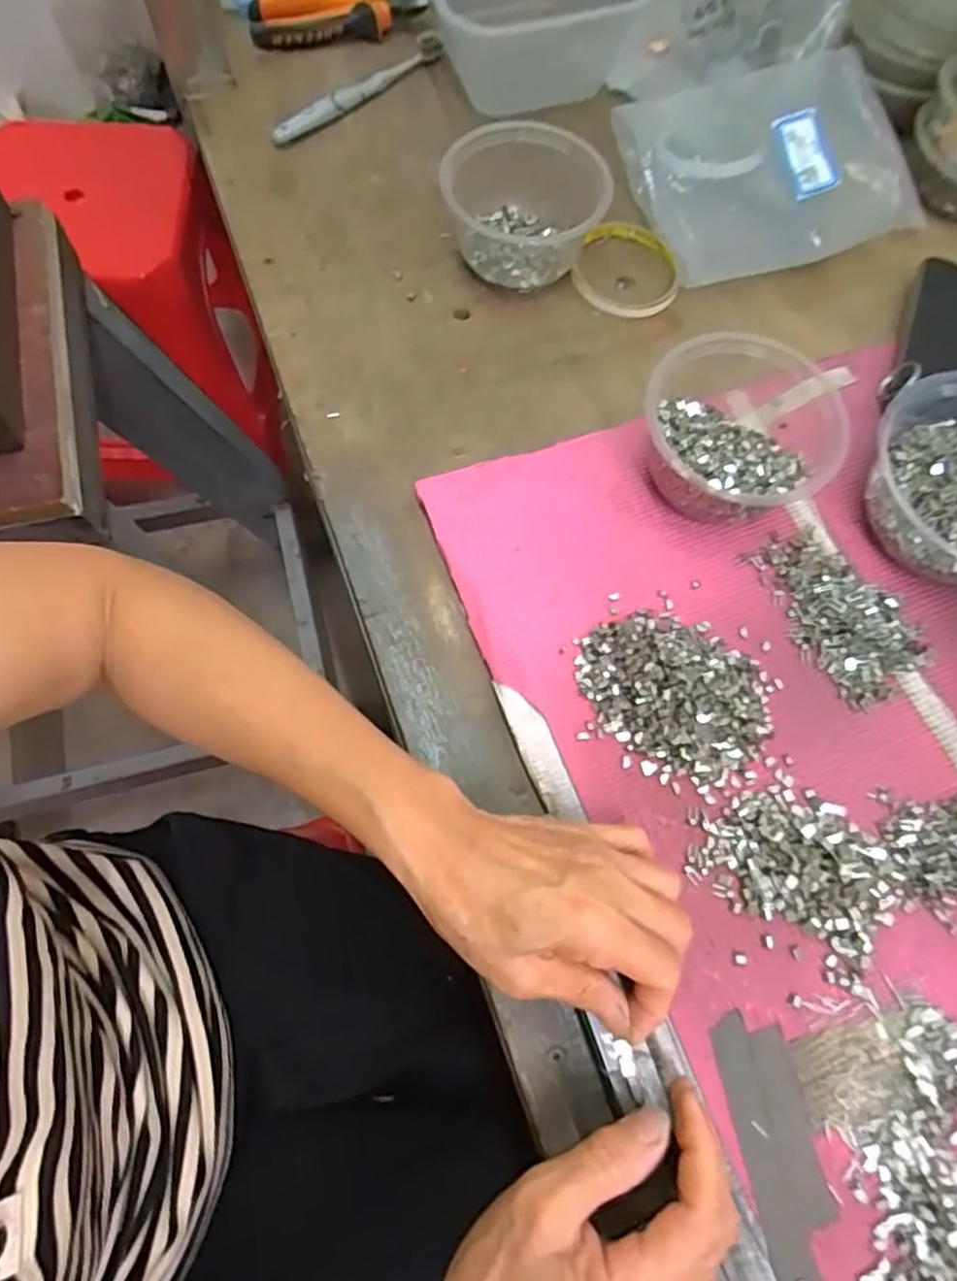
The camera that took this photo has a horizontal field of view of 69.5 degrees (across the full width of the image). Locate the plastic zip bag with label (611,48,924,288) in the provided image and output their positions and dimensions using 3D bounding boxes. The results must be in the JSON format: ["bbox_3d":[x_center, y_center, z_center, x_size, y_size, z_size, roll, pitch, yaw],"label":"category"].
[{"bbox_3d":[0.231,-0.372,0.539,0.223,0.039,0.160,-17,71,-10],"label":"plastic zip bag with label"}]

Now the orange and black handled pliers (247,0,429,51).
[{"bbox_3d":[-0.121,-0.544,0.594,0.149,0.028,0.045,-12,71,-4],"label":"orange and black handled pliers"}]

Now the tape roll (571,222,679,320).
[{"bbox_3d":[0.113,-0.283,0.520,0.077,0.012,0.087,13,71,5],"label":"tape roll"}]

